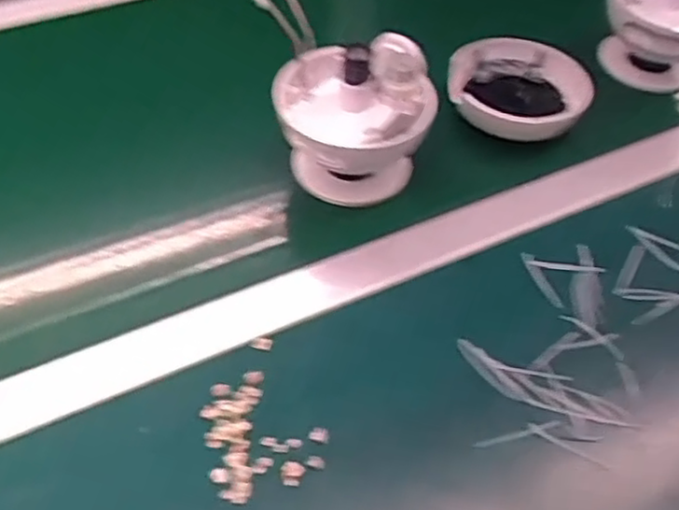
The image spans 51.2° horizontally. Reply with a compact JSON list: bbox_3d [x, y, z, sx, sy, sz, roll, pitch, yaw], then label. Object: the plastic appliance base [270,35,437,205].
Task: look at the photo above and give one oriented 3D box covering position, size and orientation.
[{"bbox_3d":[0.012,-0.104,0.557,0.117,0.116,0.110,8,51,-1],"label":"plastic appliance base"}]

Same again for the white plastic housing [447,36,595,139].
[{"bbox_3d":[0.161,-0.149,0.643,0.122,0.044,0.117,6,51,-3],"label":"white plastic housing"}]

